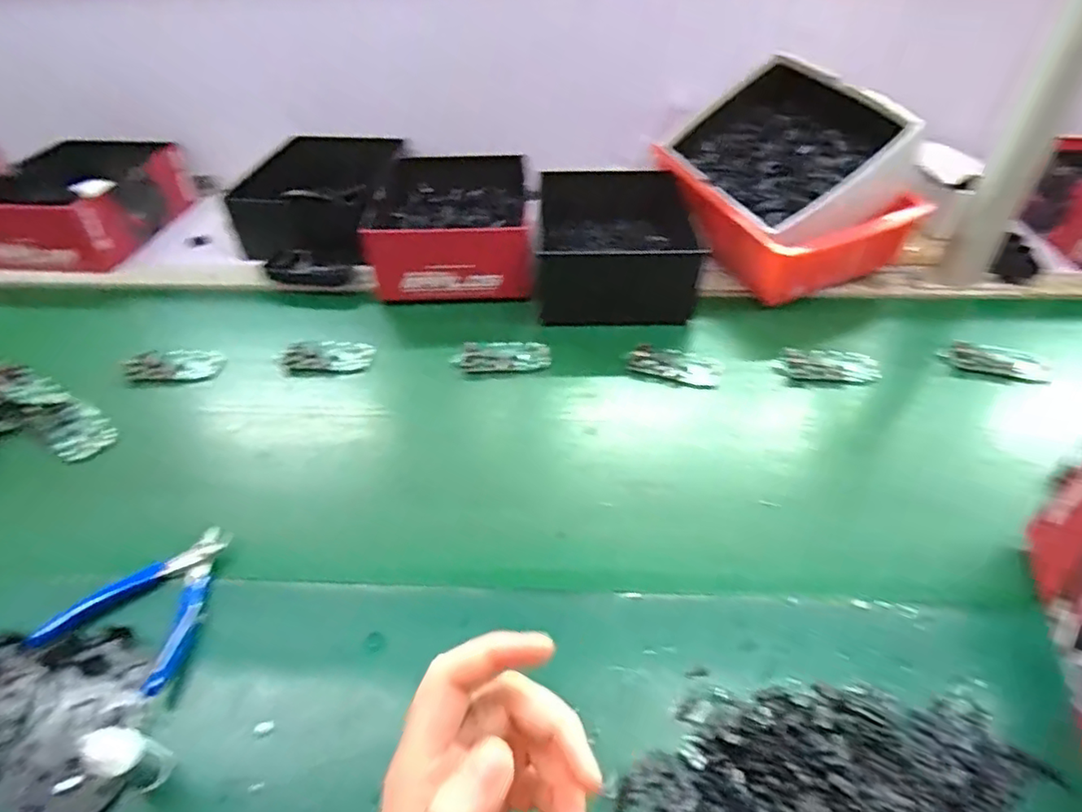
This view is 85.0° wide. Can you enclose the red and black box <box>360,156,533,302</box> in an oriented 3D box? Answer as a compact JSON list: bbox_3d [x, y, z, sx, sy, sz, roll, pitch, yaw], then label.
[{"bbox_3d":[-0.116,-0.246,0.775,0.193,0.088,0.258,-3,44,-1],"label":"red and black box"}]

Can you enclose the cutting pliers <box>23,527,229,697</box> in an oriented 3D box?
[{"bbox_3d":[-0.280,0.137,0.433,0.107,0.023,0.117,13,46,15],"label":"cutting pliers"}]

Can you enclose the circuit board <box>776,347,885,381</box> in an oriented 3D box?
[{"bbox_3d":[0.300,-0.043,0.616,0.104,0.008,0.039,0,61,2],"label":"circuit board"}]

